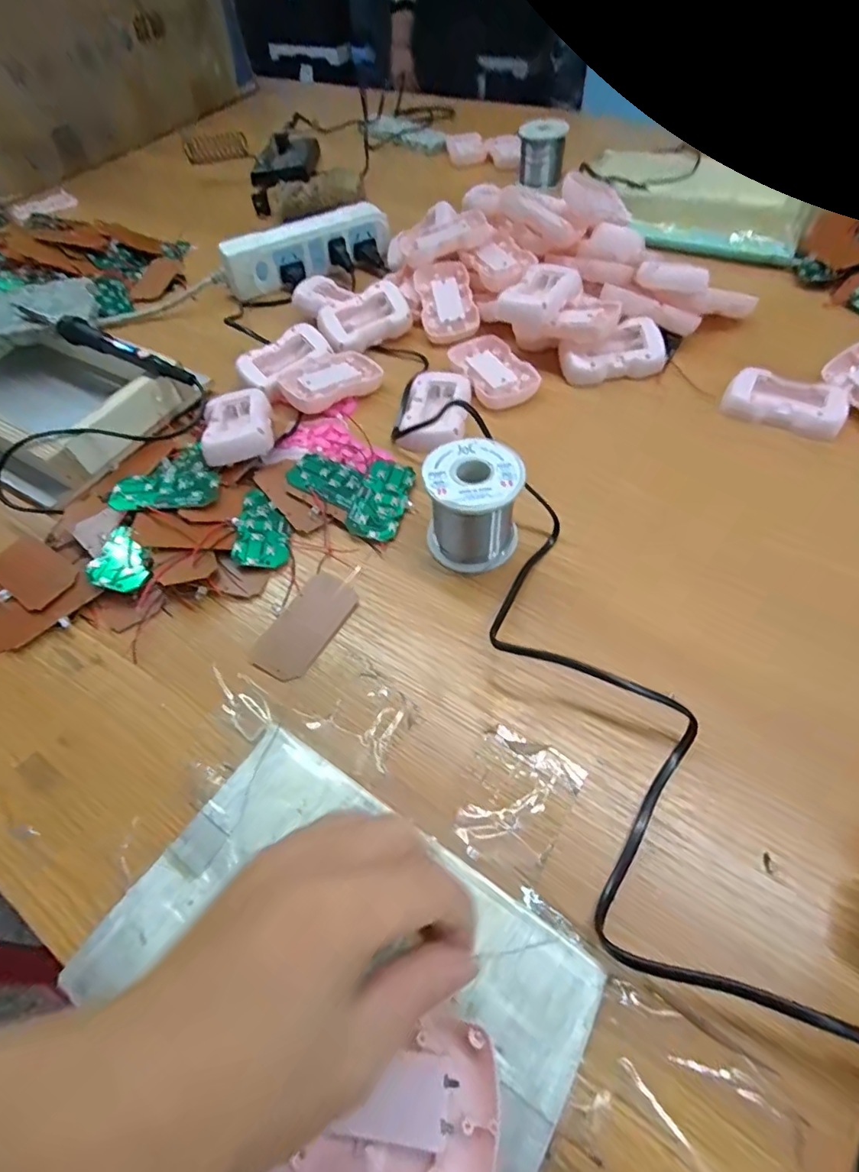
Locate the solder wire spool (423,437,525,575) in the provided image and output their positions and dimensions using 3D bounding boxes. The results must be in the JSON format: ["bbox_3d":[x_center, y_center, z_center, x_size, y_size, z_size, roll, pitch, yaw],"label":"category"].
[{"bbox_3d":[0.028,-0.054,0.344,0.060,0.058,0.062,-10,55,-2],"label":"solder wire spool"}]

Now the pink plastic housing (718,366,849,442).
[{"bbox_3d":[0.288,-0.149,0.421,0.085,0.019,0.052,30,63,22],"label":"pink plastic housing"}]

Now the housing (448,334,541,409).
[{"bbox_3d":[0.056,-0.194,0.469,0.053,0.014,0.088,-22,57,-10],"label":"housing"}]

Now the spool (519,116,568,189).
[{"bbox_3d":[0.151,-0.580,0.703,0.059,0.061,0.059,5,56,8],"label":"spool"}]

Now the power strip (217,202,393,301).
[{"bbox_3d":[-0.134,-0.375,0.586,0.192,0.055,0.028,-25,57,-12],"label":"power strip"}]

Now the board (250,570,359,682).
[{"bbox_3d":[-0.078,0.025,0.336,0.040,0.010,0.076,27,64,14],"label":"board"}]

